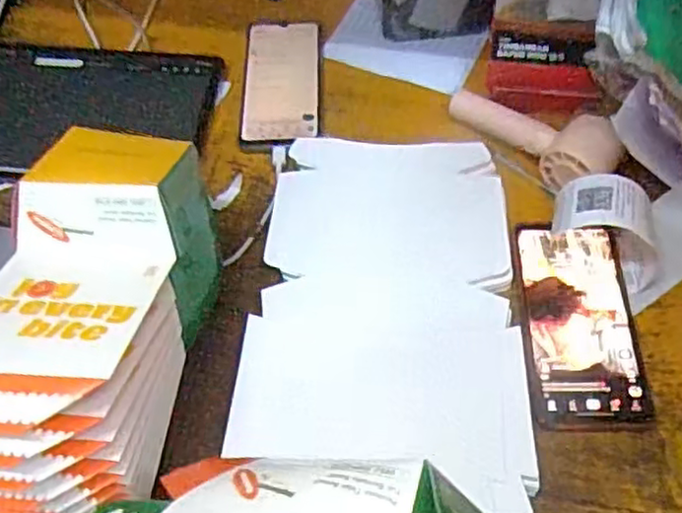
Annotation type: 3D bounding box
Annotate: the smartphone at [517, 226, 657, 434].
[{"bbox_3d":[0.174,0.045,0.501,0.081,0.006,0.161,-1,56,2],"label":"smartphone"}]

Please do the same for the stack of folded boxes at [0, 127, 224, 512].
[{"bbox_3d":[-0.160,0.041,0.448,0.107,0.123,0.252,7,57,8],"label":"stack of folded boxes"}]

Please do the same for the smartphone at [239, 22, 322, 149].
[{"bbox_3d":[-0.056,-0.172,0.652,0.073,0.012,0.164,-2,56,2],"label":"smartphone"}]

